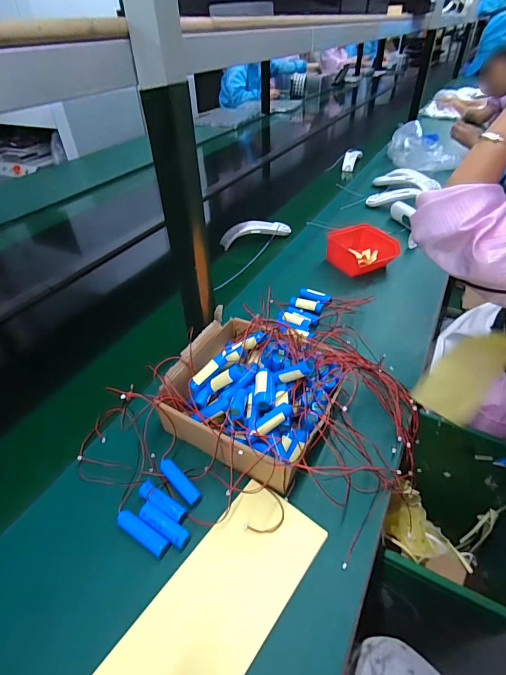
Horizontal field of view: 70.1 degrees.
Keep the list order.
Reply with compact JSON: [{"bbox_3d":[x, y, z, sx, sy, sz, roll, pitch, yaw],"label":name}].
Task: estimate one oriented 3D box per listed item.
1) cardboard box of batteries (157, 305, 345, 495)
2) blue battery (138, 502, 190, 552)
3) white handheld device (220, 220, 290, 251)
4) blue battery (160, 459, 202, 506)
[{"bbox_3d":[-0.001,0.087,0.519,0.226,0.090,0.233,18,45,23],"label":"cardboard box of batteries"},{"bbox_3d":[-0.104,0.220,0.423,0.068,0.015,0.022,23,47,27],"label":"blue battery"},{"bbox_3d":[0.009,-0.290,0.981,0.201,0.046,0.054,-16,43,-15],"label":"white handheld device"},{"bbox_3d":[-0.092,0.183,0.457,0.066,0.022,0.022,30,51,32],"label":"blue battery"}]

